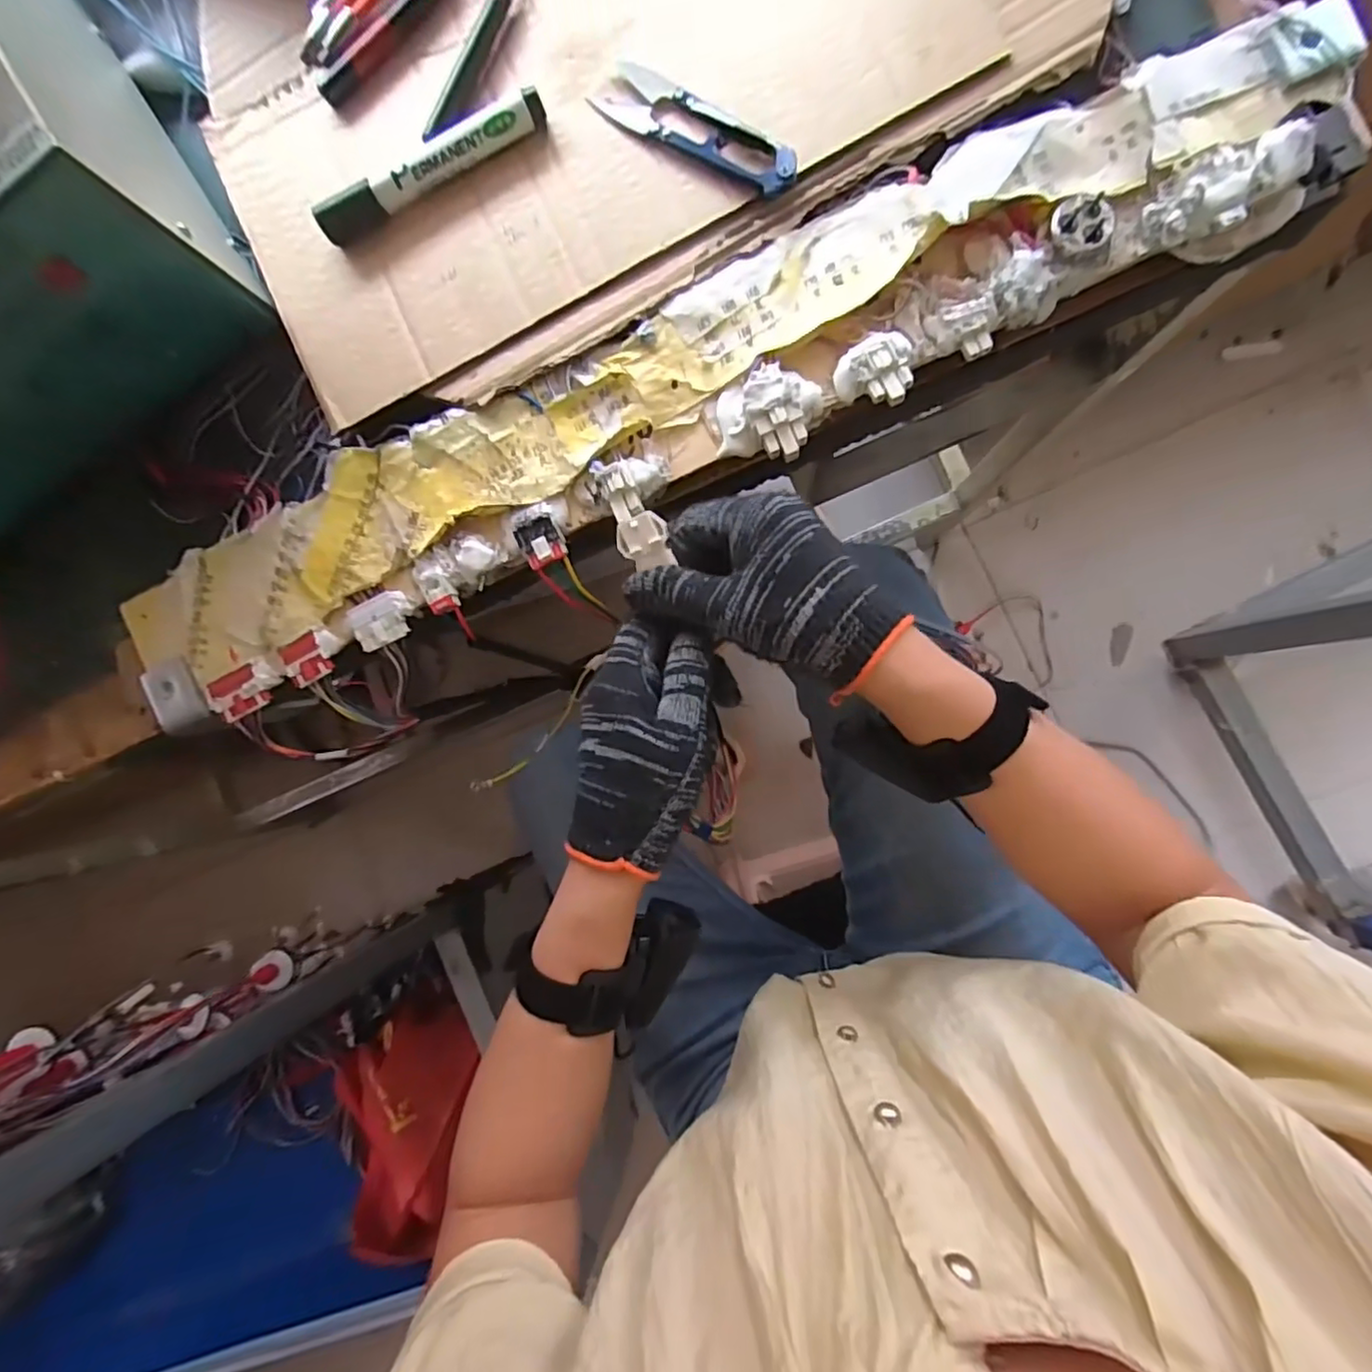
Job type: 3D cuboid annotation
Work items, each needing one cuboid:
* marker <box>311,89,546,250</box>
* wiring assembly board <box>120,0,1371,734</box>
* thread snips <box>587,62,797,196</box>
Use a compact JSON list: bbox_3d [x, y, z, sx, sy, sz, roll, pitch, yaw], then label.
[{"bbox_3d":[-0.132,-0.269,0.335,0.129,0.018,0.014,-24,85,7],"label":"marker"},{"bbox_3d":[-0.003,-0.141,0.337,0.686,0.043,0.115,-23,85,7],"label":"wiring assembly board"},{"bbox_3d":[0.005,-0.276,0.321,0.112,0.009,0.029,37,93,8],"label":"thread snips"}]

